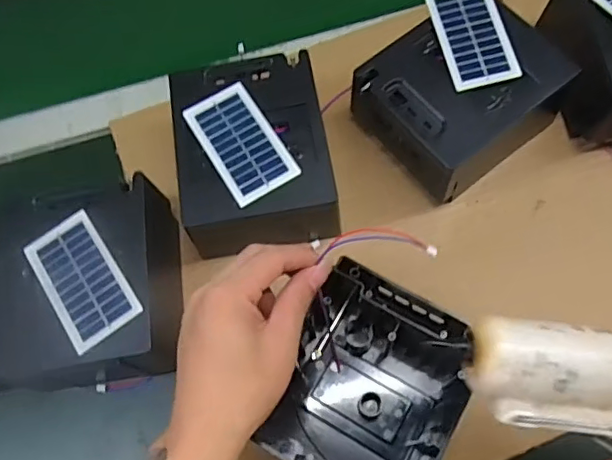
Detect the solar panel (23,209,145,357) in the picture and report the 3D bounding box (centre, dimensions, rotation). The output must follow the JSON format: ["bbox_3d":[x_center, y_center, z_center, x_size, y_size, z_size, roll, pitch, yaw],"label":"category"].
[{"bbox_3d":[-0.157,0.034,0.398,0.050,0.004,0.093,-35,70,-9],"label":"solar panel"}]

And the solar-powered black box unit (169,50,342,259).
[{"bbox_3d":[-0.039,-0.056,0.463,0.117,0.077,0.150,-9,69,0],"label":"solar-powered black box unit"}]

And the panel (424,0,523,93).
[{"bbox_3d":[0.133,-0.157,0.454,0.053,0.009,0.091,-12,71,-2],"label":"panel"}]

